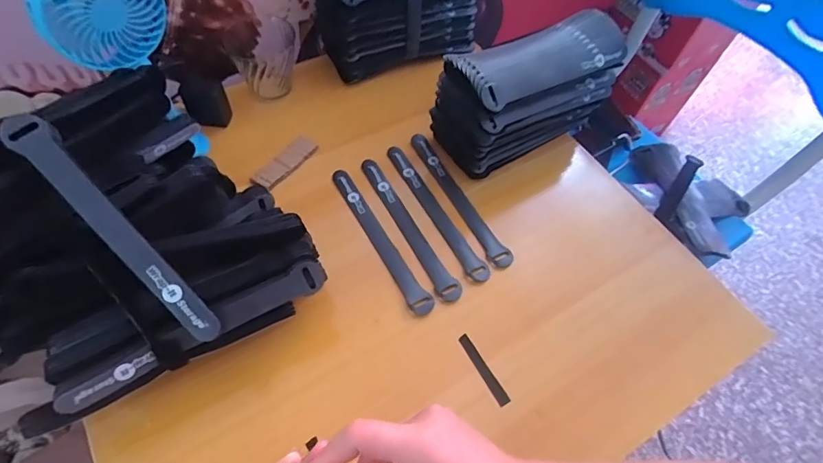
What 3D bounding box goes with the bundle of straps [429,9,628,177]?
[{"bbox_3d":[0.138,-0.163,0.516,0.225,0.134,0.086,-29,65,-19],"label":"bundle of straps"}]

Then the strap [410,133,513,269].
[{"bbox_3d":[0.051,-0.041,0.515,0.024,0.004,0.200,-24,62,-15],"label":"strap"}]

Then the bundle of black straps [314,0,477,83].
[{"bbox_3d":[-0.007,-0.308,0.617,0.232,0.118,0.099,-23,64,-16],"label":"bundle of black straps"}]

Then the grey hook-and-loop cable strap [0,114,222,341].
[{"bbox_3d":[-0.215,0.000,0.329,0.024,0.016,0.204,-42,93,-24],"label":"grey hook-and-loop cable strap"}]

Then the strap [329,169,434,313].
[{"bbox_3d":[-0.035,0.005,0.481,0.023,0.004,0.199,-26,62,-15],"label":"strap"}]

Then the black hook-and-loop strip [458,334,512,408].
[{"bbox_3d":[0.067,0.127,0.413,0.011,0.004,0.070,-30,66,-7],"label":"black hook-and-loop strip"}]

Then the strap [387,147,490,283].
[{"bbox_3d":[0.025,-0.025,0.503,0.023,0.005,0.200,-25,61,-17],"label":"strap"}]

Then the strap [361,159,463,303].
[{"bbox_3d":[-0.004,-0.008,0.490,0.024,0.004,0.200,-23,61,-15],"label":"strap"}]

